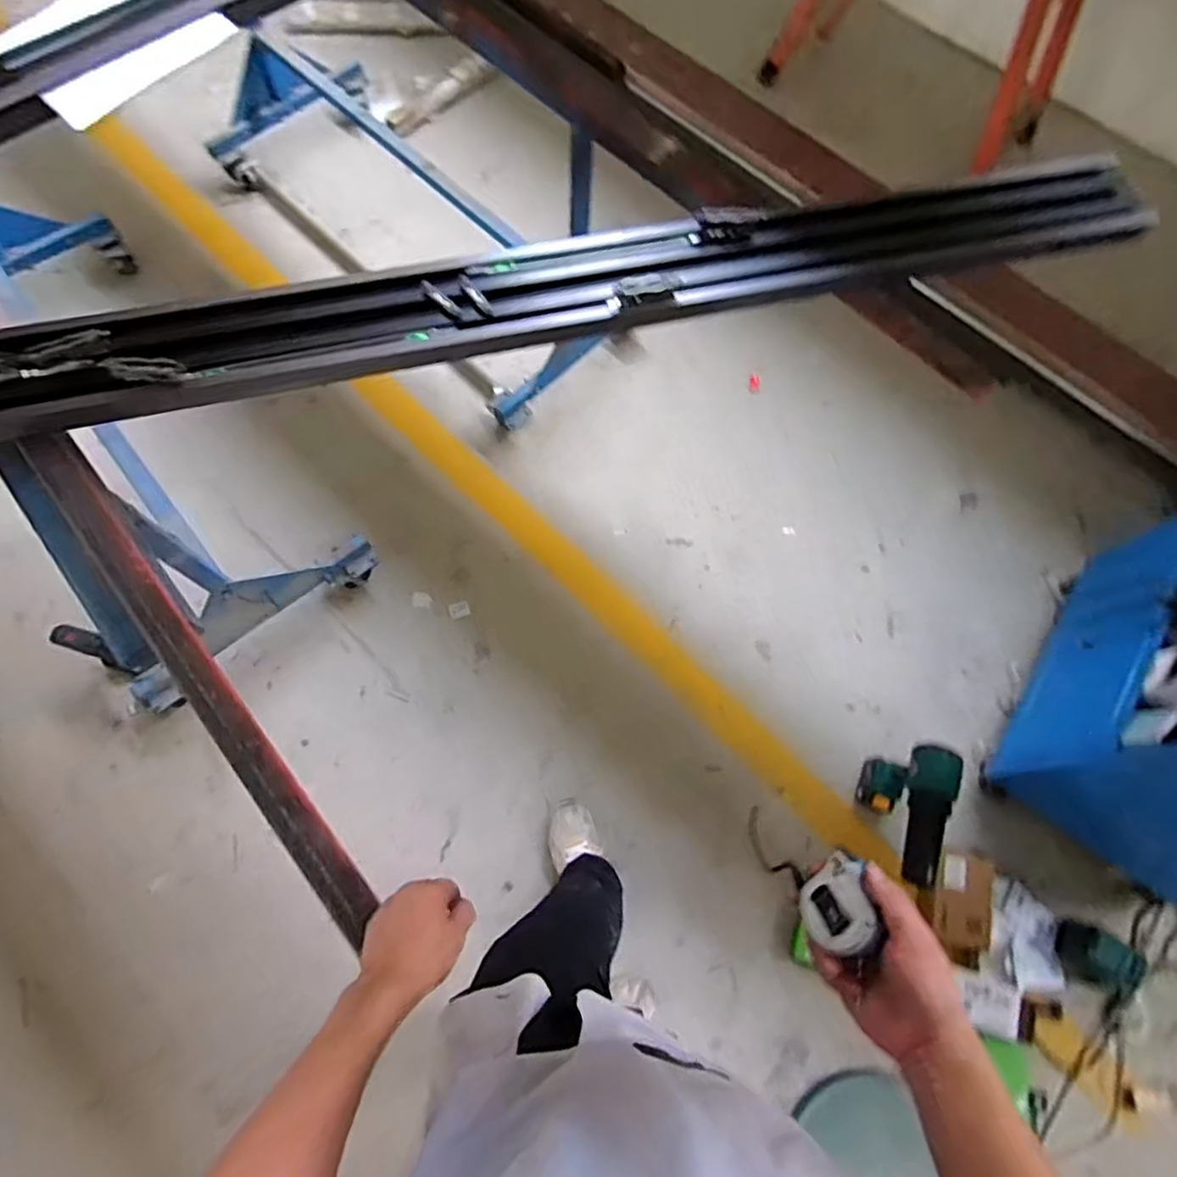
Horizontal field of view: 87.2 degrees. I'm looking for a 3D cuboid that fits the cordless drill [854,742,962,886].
[{"bbox_3d":[0.669,0.476,1.326,0.083,0.235,0.272,17,71,3],"label":"cordless drill"}]

